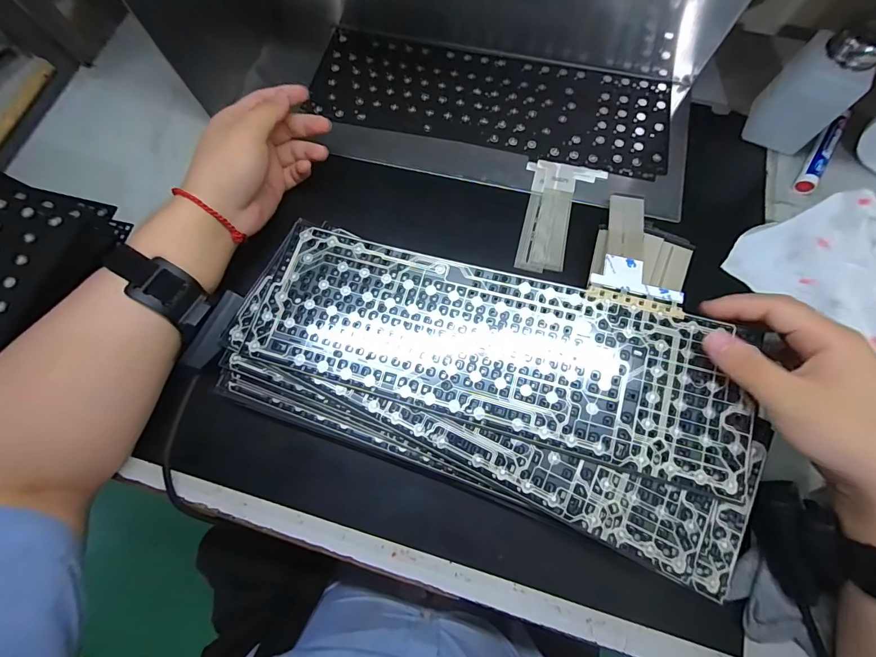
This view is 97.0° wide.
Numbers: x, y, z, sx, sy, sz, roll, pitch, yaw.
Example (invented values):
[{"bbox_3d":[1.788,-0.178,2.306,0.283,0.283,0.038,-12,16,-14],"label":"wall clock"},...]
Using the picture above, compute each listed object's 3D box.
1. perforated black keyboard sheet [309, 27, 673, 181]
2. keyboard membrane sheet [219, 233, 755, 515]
[{"bbox_3d":[0.053,-0.243,0.408,0.366,0.007,0.129,13,74,5],"label":"perforated black keyboard sheet"},{"bbox_3d":[0.037,0.010,0.293,0.366,0.008,0.118,15,78,9],"label":"keyboard membrane sheet"}]

